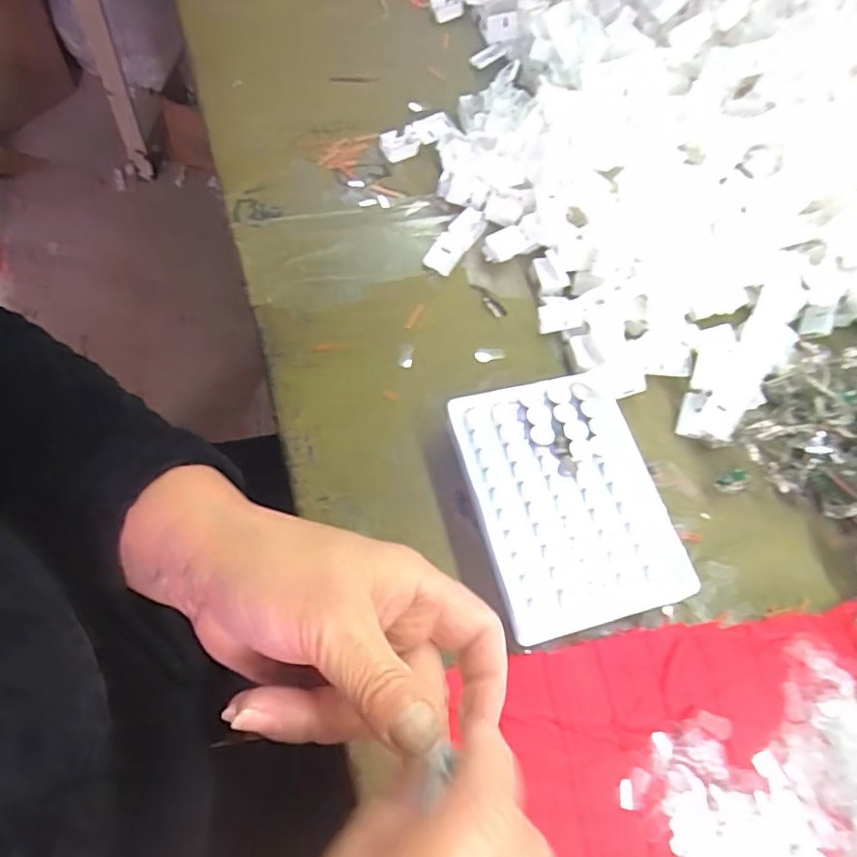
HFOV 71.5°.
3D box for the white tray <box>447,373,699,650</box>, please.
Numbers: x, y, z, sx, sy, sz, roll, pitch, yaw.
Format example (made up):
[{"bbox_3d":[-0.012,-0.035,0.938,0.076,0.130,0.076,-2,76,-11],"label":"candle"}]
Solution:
[{"bbox_3d":[0.071,0.041,0.326,0.093,0.033,0.131,-12,65,-14],"label":"white tray"}]

